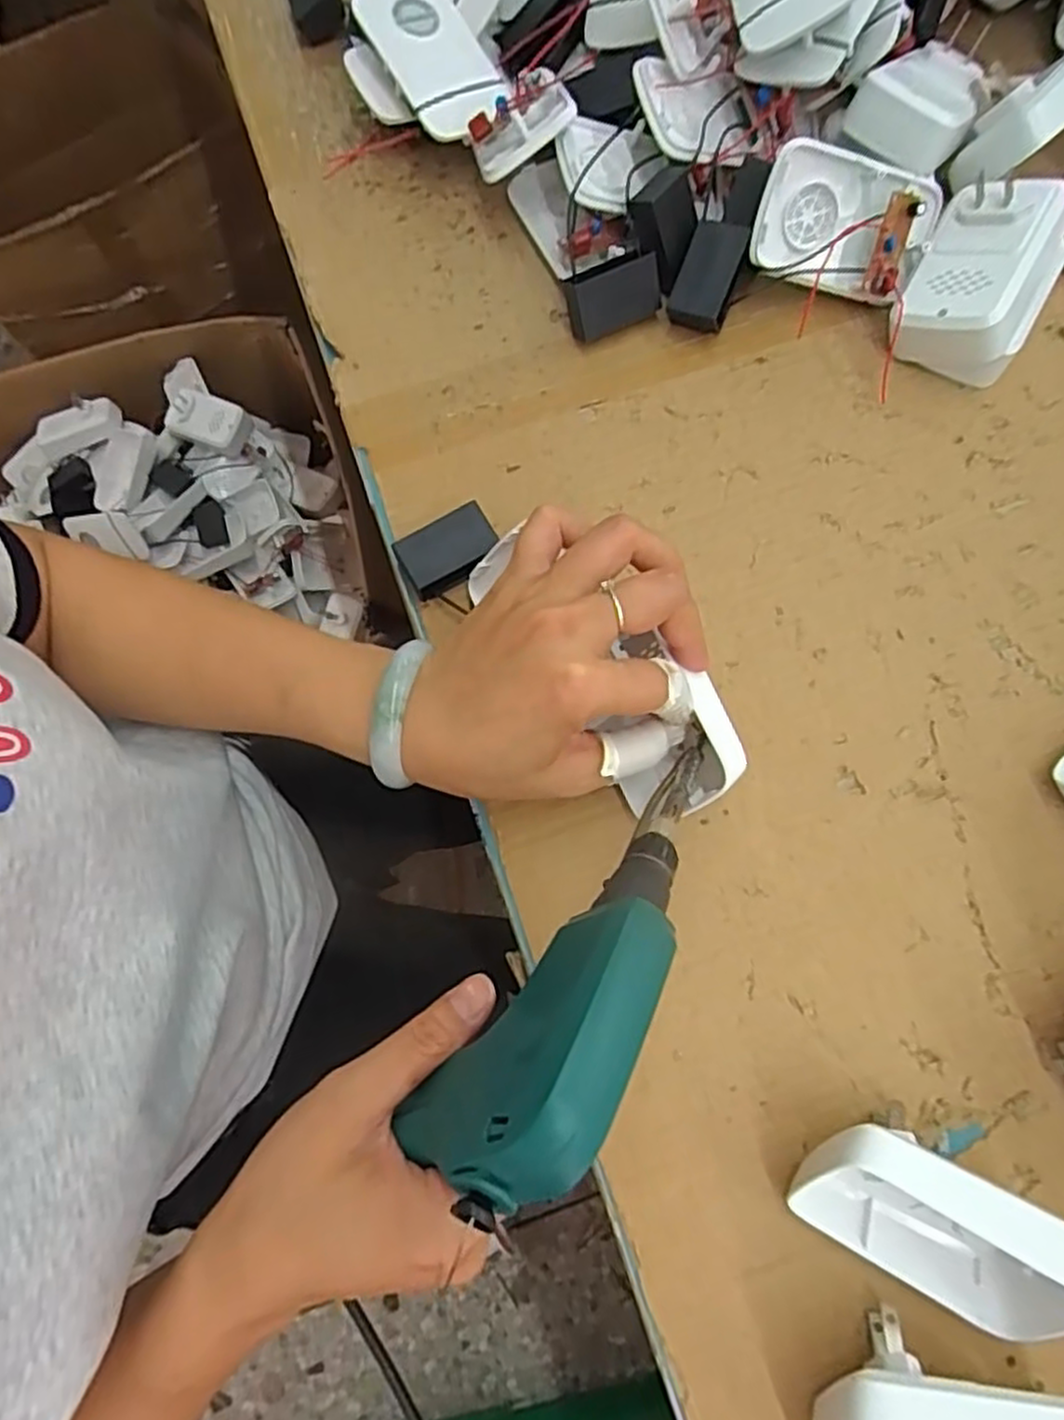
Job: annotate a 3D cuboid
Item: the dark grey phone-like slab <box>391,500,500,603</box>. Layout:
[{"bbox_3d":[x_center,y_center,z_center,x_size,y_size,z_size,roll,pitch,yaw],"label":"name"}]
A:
[{"bbox_3d":[-0.042,-0.079,0.373,0.048,0.019,0.033,-30,77,-6],"label":"dark grey phone-like slab"}]

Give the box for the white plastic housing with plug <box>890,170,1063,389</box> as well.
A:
[{"bbox_3d":[0.234,-0.219,0.388,0.063,0.048,0.090,21,85,36],"label":"white plastic housing with plug"}]

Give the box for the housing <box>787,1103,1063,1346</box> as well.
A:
[{"bbox_3d":[0.150,0.193,0.280,0.102,0.054,0.051,29,78,8],"label":"housing"}]

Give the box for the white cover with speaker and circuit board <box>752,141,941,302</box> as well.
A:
[{"bbox_3d":[0.163,-0.253,0.387,0.092,0.022,0.059,7,116,-13],"label":"white cover with speaker and circuit board"}]

